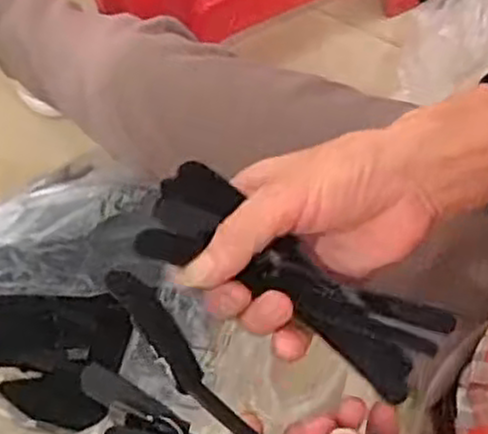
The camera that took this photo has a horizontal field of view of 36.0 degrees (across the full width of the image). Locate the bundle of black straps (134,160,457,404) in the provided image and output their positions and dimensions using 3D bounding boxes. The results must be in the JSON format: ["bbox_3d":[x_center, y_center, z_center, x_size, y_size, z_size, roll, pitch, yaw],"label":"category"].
[{"bbox_3d":[0.022,0.029,0.339,0.140,0.027,0.043,31,76,-2],"label":"bundle of black straps"}]

